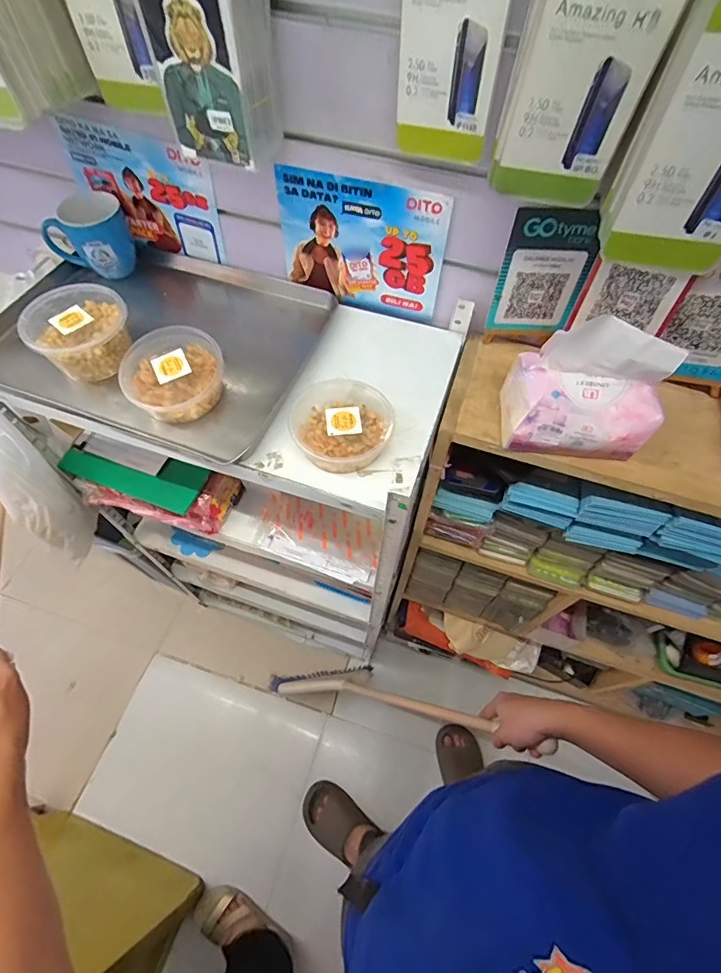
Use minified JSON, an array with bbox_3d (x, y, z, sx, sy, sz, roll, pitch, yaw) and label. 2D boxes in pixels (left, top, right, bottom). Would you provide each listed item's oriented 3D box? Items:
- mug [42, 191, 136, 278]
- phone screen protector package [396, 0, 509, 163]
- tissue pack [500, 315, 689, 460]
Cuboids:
[{"bbox_3d":[-0.387,-0.356,0.645,0.109,0.101,0.083,-25,63,-15],"label":"mug"},{"bbox_3d":[0.079,-0.387,0.395,0.087,0.165,0.012,12,60,5],"label":"phone screen protector package"},{"bbox_3d":[0.236,-0.104,0.469,0.134,0.128,0.082,9,60,3],"label":"tissue pack"}]

